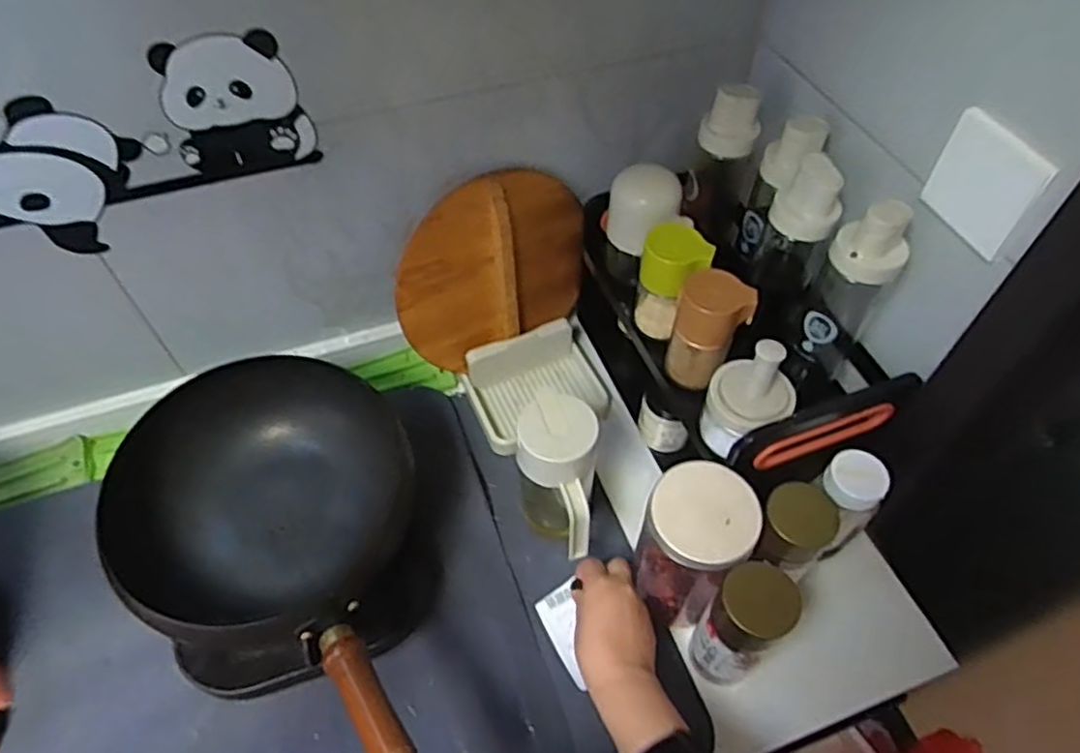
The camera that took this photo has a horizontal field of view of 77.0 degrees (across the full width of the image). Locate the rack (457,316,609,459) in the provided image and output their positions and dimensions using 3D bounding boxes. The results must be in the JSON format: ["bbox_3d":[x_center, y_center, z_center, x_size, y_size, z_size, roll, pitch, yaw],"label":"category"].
[{"bbox_3d":[-0.002,0.011,0.846,0.170,0.068,0.133,-21,56,-15],"label":"rack"}]

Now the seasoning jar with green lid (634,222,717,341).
[{"bbox_3d":[0.132,-0.091,0.701,0.069,0.128,0.056,16,55,11],"label":"seasoning jar with green lid"}]

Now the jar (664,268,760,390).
[{"bbox_3d":[0.160,-0.039,0.660,0.070,0.131,0.047,20,56,14],"label":"jar"}]

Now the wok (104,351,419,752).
[{"bbox_3d":[-0.199,0.175,0.589,0.242,0.177,0.433,-34,46,-23],"label":"wok"}]

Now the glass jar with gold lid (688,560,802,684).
[{"bbox_3d":[0.179,0.225,0.609,0.060,0.166,0.056,0,53,0],"label":"glass jar with gold lid"}]

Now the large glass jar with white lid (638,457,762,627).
[{"bbox_3d":[0.145,0.167,0.660,0.091,0.180,0.100,0,53,0],"label":"large glass jar with white lid"}]

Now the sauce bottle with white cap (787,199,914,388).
[{"bbox_3d":[0.284,-0.064,0.650,0.064,0.233,0.053,29,58,20],"label":"sauce bottle with white cap"}]

